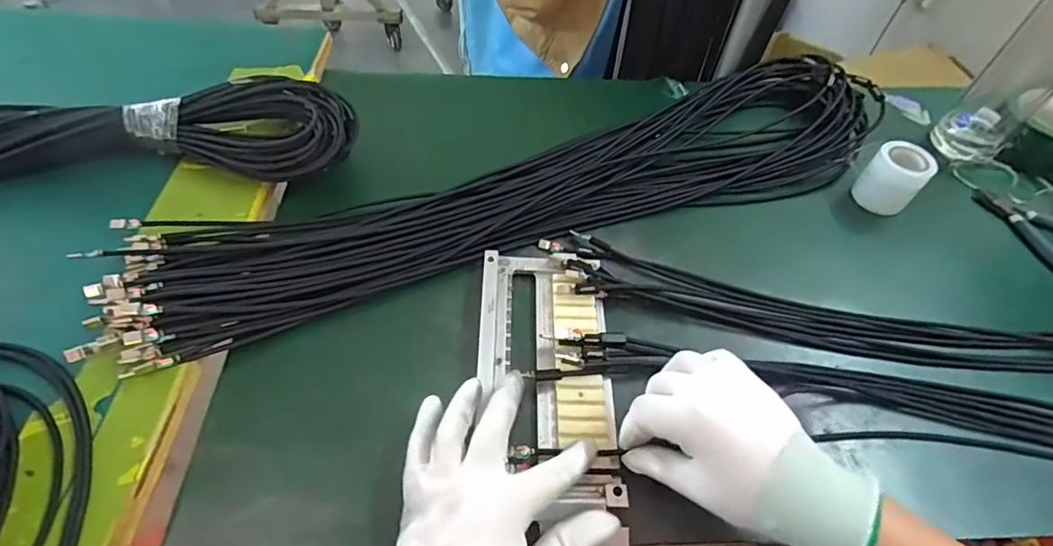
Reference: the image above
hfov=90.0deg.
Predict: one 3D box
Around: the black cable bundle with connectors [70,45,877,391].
[{"bbox_3d":[0.029,-0.083,0.489,0.744,0.032,0.162,-19,56,-17],"label":"black cable bundle with connectors"}]

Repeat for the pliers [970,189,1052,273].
[{"bbox_3d":[0.506,-0.040,0.518,0.078,0.018,0.127,-27,59,-22],"label":"pliers"}]

